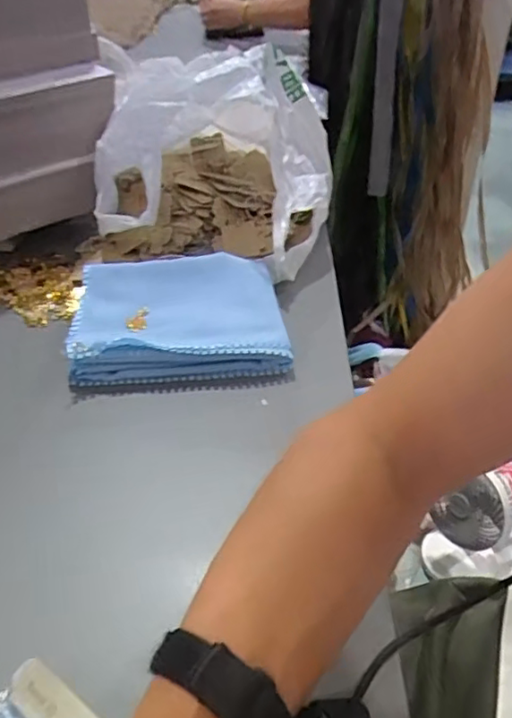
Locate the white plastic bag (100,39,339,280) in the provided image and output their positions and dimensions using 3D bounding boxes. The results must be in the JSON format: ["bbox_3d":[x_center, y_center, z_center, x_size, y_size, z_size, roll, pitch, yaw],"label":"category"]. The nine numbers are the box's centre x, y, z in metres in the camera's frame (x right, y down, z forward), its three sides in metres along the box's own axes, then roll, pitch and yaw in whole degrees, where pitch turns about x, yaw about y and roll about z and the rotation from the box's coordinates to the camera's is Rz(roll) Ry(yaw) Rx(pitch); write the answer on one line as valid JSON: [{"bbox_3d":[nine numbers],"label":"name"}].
[{"bbox_3d":[-0.051,-0.242,0.698,0.268,0.172,0.260,5,38,6],"label":"white plastic bag"}]

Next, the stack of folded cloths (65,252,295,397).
[{"bbox_3d":[-0.071,-0.038,0.575,0.188,0.049,0.154,-5,38,-6],"label":"stack of folded cloths"}]

